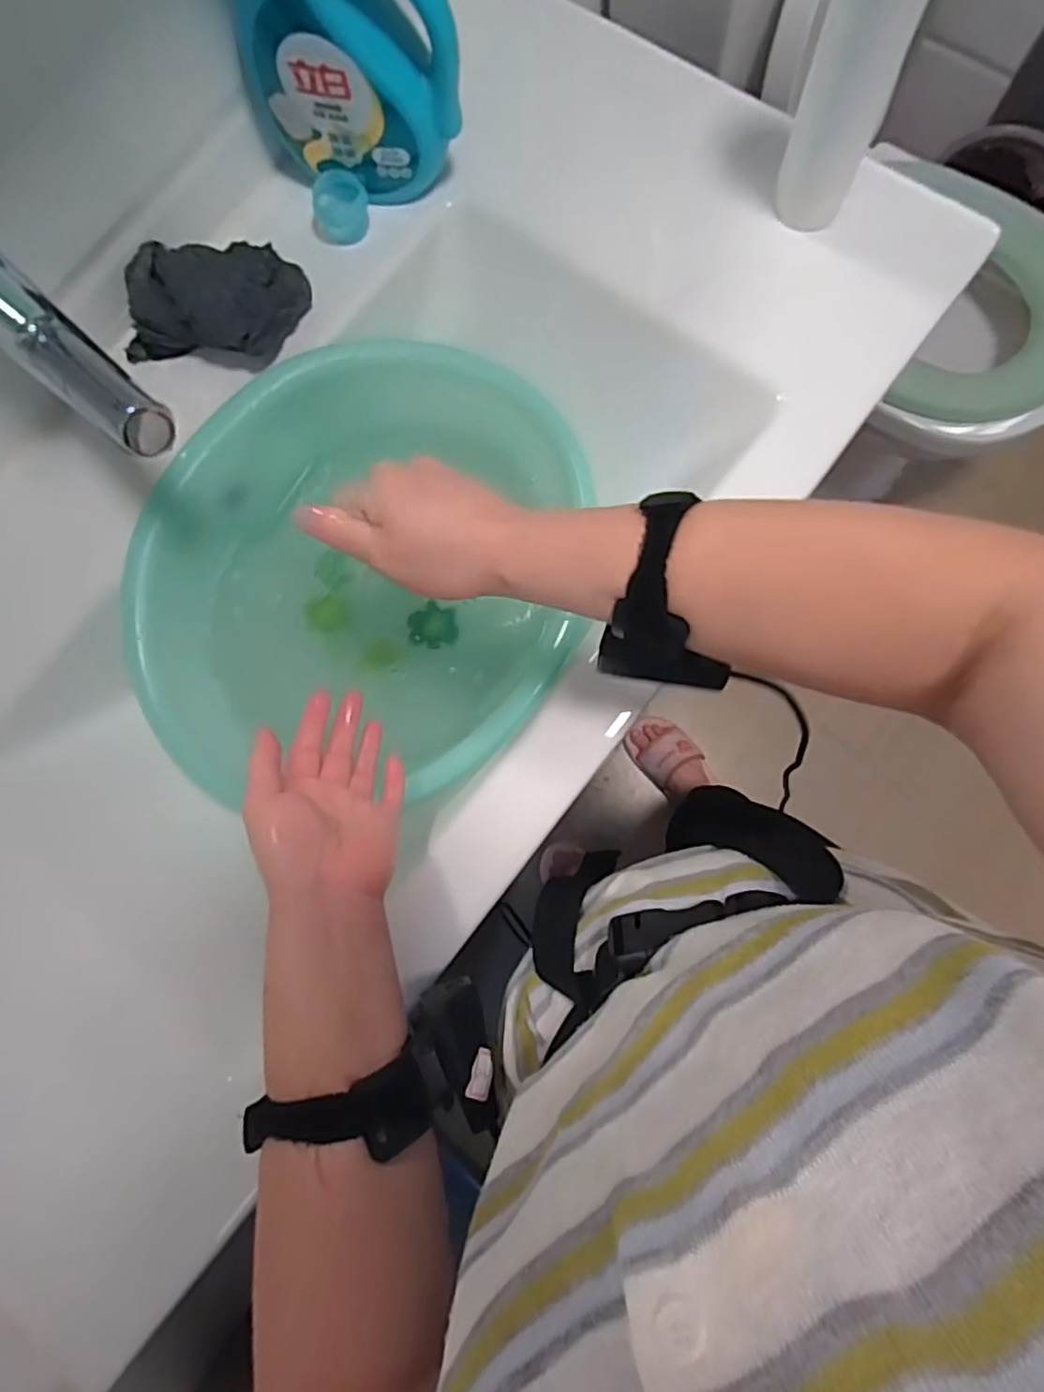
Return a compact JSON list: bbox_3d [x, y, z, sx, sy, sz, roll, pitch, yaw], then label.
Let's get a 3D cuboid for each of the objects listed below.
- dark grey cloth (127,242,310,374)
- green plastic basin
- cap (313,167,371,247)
[{"bbox_3d":[-0.236,-0.300,0.497,0.129,0.053,0.087,14,83,6],"label":"dark grey cloth"},{"bbox_3d":[-0.125,-0.098,0.555,0.329,0.155,0.333,-1,82,4],"label":"green plastic basin"},{"bbox_3d":[-0.144,-0.386,0.523,0.037,0.037,0.037,-1,82,4],"label":"cap"}]

